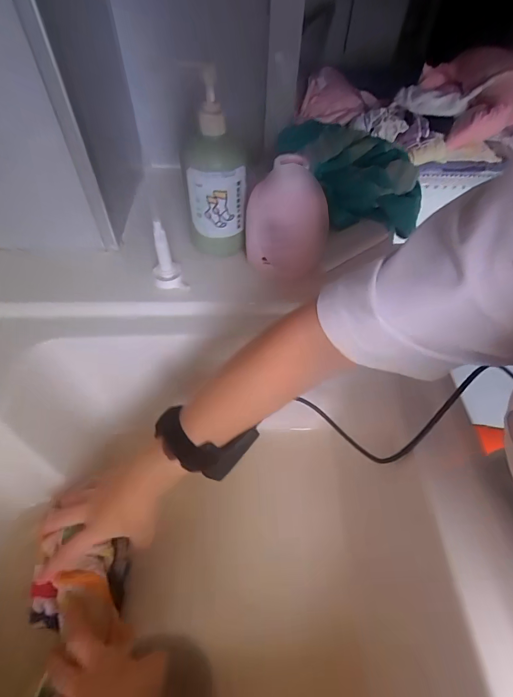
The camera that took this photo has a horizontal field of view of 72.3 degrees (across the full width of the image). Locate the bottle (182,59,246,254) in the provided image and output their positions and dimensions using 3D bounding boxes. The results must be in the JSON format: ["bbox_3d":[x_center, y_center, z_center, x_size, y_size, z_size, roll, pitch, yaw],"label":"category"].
[{"bbox_3d":[-0.045,-0.183,0.386,0.064,0.188,0.053,-1,51,-3],"label":"bottle"}]

